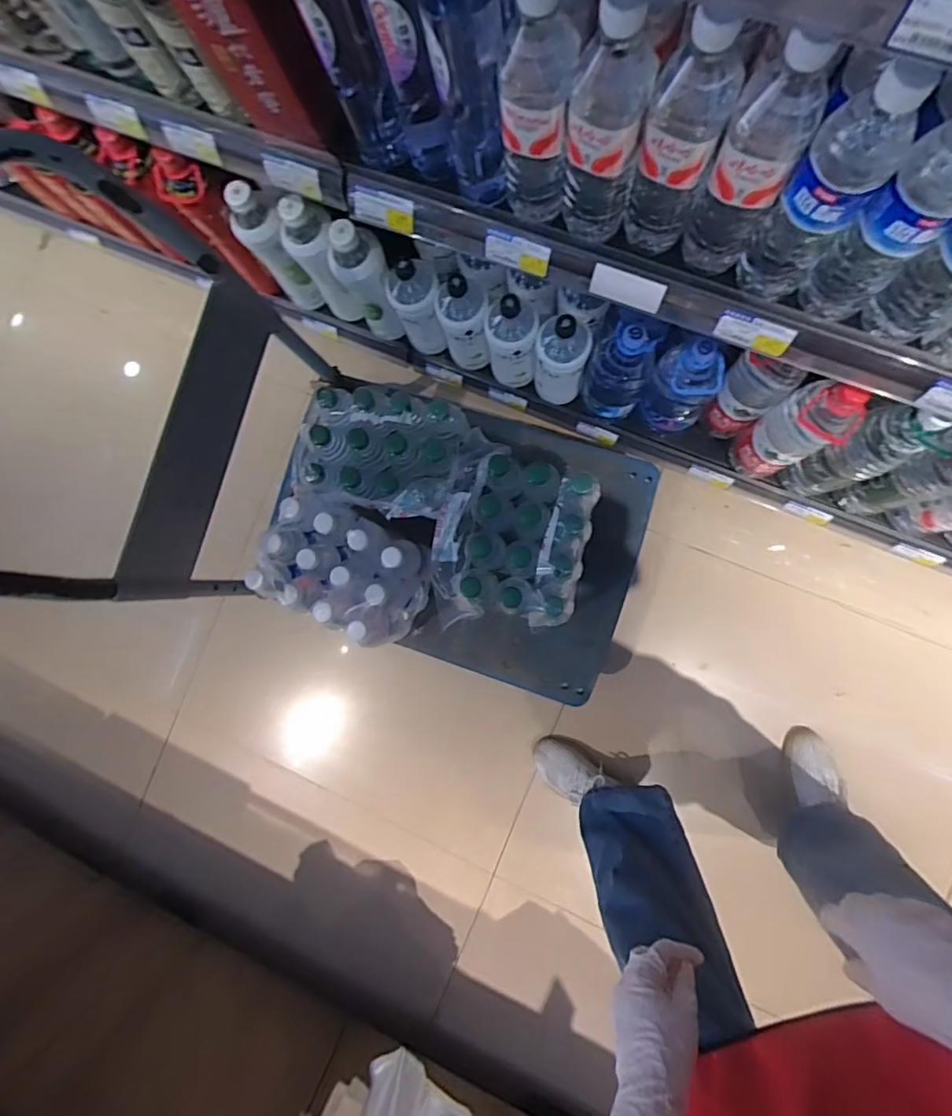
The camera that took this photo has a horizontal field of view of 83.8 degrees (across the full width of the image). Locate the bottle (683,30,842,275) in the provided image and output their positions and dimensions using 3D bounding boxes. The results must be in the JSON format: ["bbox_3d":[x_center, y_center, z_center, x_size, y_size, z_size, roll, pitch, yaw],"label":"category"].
[{"bbox_3d":[0.234,-0.330,0.451,0.061,0.218,0.054,26,91,8],"label":"bottle"}]

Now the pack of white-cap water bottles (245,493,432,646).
[{"bbox_3d":[-0.210,0.019,0.892,0.236,0.237,0.184,31,92,8],"label":"pack of white-cap water bottles"}]

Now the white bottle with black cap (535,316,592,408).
[{"bbox_3d":[0.138,-0.320,0.860,0.083,0.211,0.072,8,89,8],"label":"white bottle with black cap"}]

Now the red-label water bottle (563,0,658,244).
[{"bbox_3d":[0.112,-0.370,0.464,0.063,0.219,0.057,6,88,8],"label":"red-label water bottle"}]

